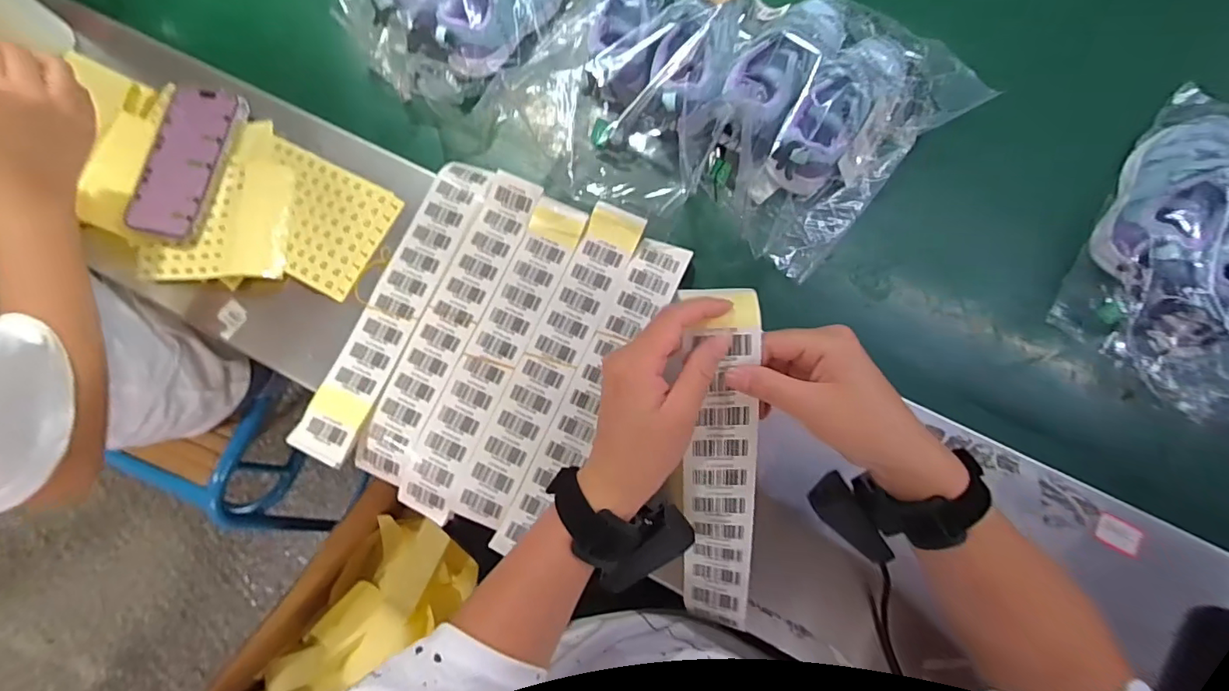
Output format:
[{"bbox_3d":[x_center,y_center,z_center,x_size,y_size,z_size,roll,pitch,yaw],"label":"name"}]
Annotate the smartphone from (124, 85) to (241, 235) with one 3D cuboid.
[{"bbox_3d":[-0.434,-0.187,0.555,0.076,0.015,0.154,10,80,2],"label":"smartphone"}]

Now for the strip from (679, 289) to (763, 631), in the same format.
[{"bbox_3d":[0.077,0.096,0.404,0.051,0.022,0.282,-1,113,0],"label":"strip"}]

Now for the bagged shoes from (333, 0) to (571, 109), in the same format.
[{"bbox_3d":[-0.139,-0.379,0.585,0.164,0.084,0.272,43,83,8],"label":"bagged shoes"}]

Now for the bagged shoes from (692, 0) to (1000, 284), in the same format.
[{"bbox_3d":[0.206,-0.232,0.540,0.272,0.083,0.193,-44,82,-7],"label":"bagged shoes"}]

